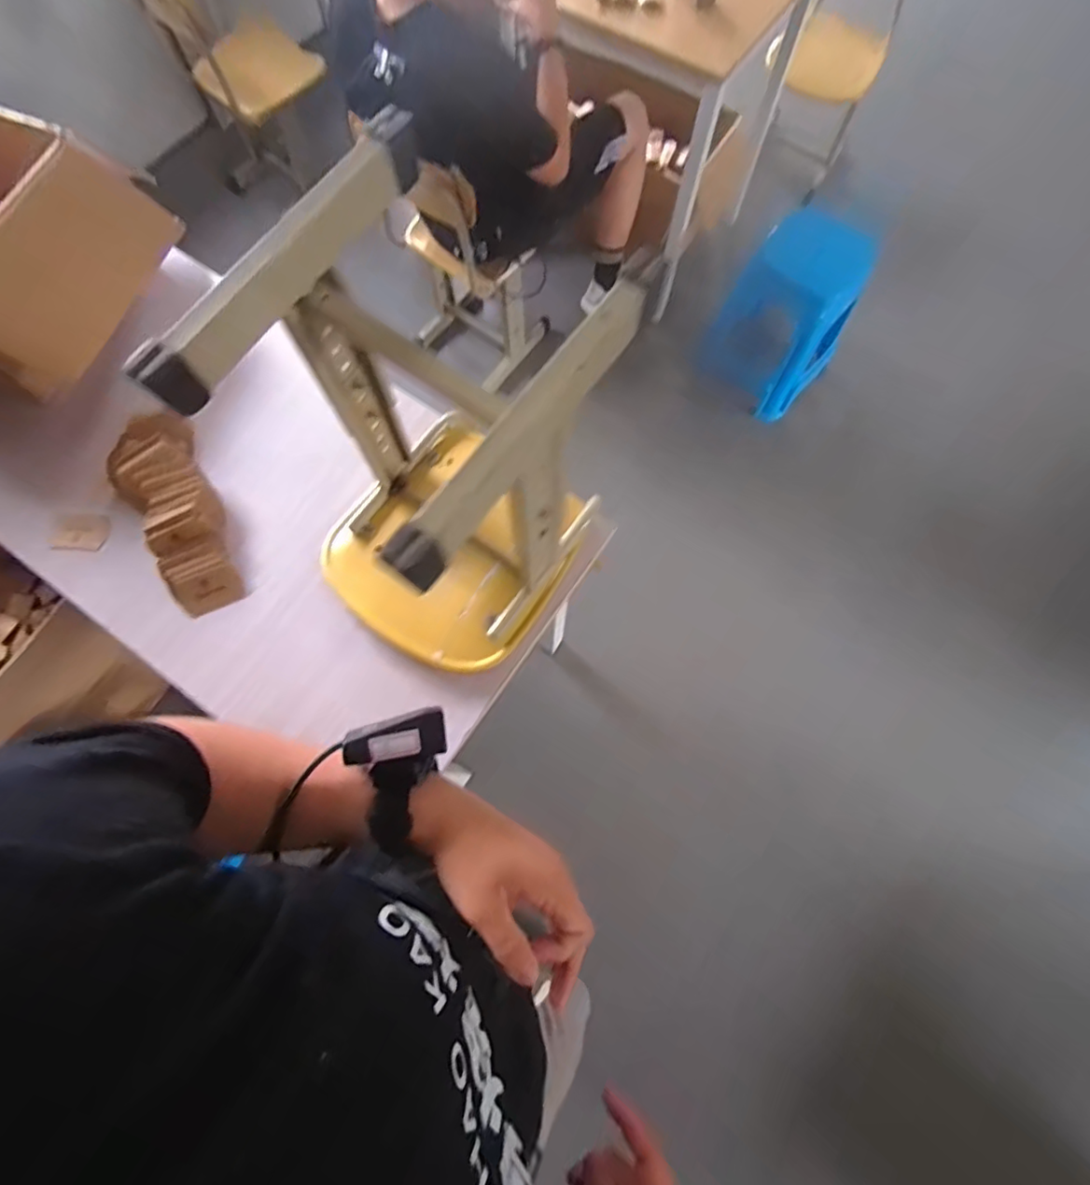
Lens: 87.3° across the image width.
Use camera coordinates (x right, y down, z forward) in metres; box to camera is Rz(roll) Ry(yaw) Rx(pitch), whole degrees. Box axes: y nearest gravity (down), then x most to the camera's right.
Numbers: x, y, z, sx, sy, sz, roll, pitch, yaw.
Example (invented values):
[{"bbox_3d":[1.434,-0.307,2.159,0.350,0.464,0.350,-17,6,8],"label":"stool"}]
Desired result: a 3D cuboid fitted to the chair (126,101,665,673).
[{"bbox_3d":[-0.139,-0.155,0.706,0.337,0.469,0.371,32,76,11],"label":"chair"}]

